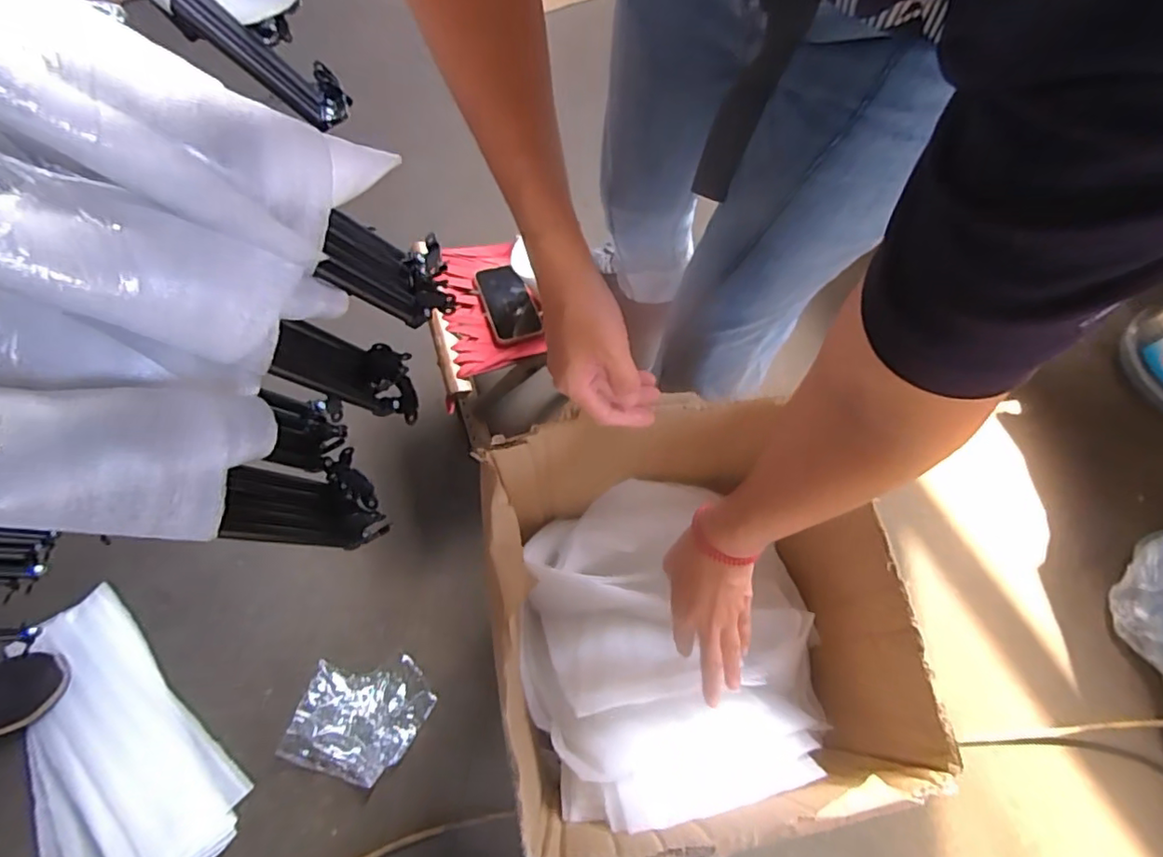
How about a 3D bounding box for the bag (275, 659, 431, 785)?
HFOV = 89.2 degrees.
[{"bbox_3d":[-0.324,0.417,0.864,0.183,0.041,0.169,12,64,7],"label":"bag"}]

